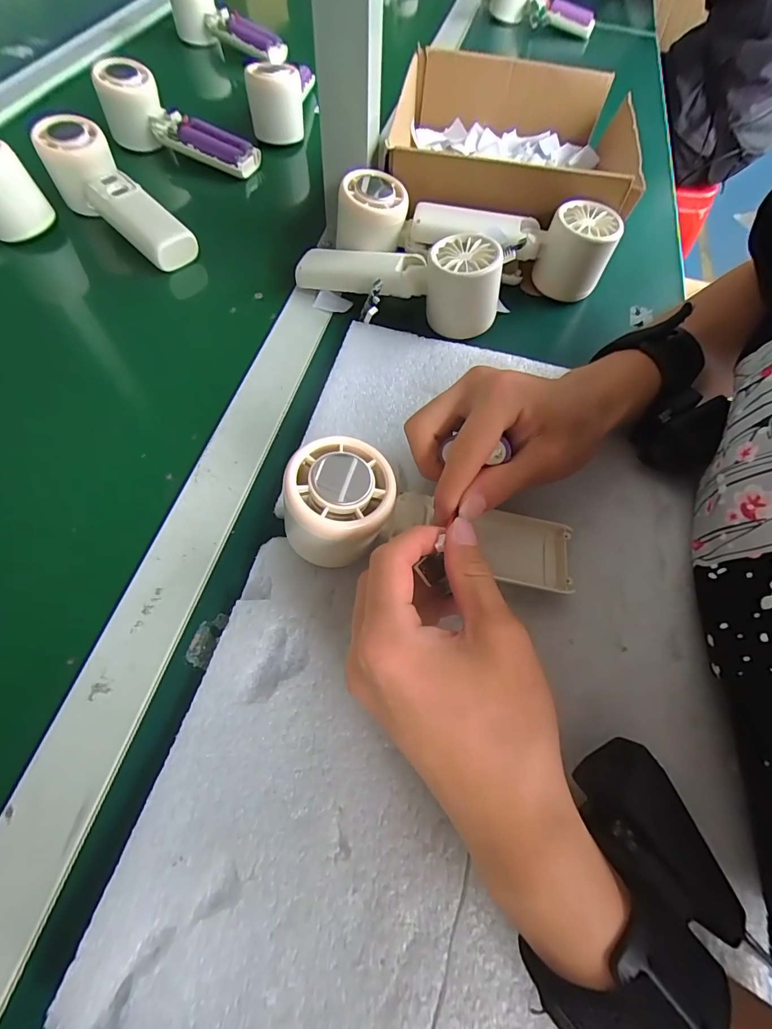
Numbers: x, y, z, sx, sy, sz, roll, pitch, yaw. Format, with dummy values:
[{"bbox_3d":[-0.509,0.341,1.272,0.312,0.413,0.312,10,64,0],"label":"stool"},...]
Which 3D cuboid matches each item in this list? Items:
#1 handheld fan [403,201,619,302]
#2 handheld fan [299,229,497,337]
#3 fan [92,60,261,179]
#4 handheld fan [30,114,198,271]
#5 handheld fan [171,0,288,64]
[{"bbox_3d":[0.103,-0.227,0.363,0.162,0.050,0.055,7,63,2],"label":"handheld fan"},{"bbox_3d":[0.007,-0.185,0.333,0.165,0.048,0.065,16,64,7],"label":"handheld fan"},{"bbox_3d":[-0.215,-0.408,0.442,0.158,0.059,0.043,18,64,8],"label":"fan"},{"bbox_3d":[-0.236,-0.278,0.387,0.163,0.051,0.050,43,69,5],"label":"handheld fan"},{"bbox_3d":[-0.220,-0.677,0.579,0.175,0.057,0.050,34,68,15],"label":"handheld fan"}]

